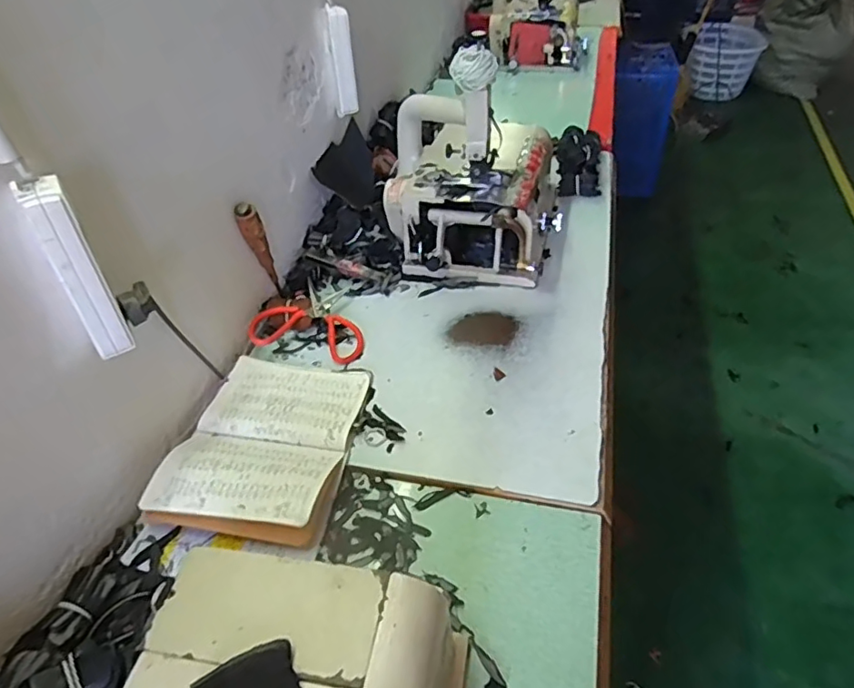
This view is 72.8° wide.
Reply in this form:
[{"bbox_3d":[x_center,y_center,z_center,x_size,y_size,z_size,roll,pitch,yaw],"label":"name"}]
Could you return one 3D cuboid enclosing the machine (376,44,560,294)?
[{"bbox_3d":[0.094,-0.327,1.018,0.326,0.329,0.319,2,42,5],"label":"machine"}]

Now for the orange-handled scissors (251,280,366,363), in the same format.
[{"bbox_3d":[-0.194,-0.039,0.916,0.159,0.040,0.175,-14,43,-12],"label":"orange-handled scissors"}]

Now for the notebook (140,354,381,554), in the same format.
[{"bbox_3d":[-0.205,0.114,0.747,0.210,0.049,0.284,5,42,9],"label":"notebook"}]

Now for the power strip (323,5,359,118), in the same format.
[{"bbox_3d":[-0.153,-0.509,1.047,0.038,0.174,0.024,-14,43,-13],"label":"power strip"}]

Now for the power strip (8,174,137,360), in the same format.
[{"bbox_3d":[-0.319,-0.066,0.534,0.034,0.169,0.040,-24,46,-22],"label":"power strip"}]

